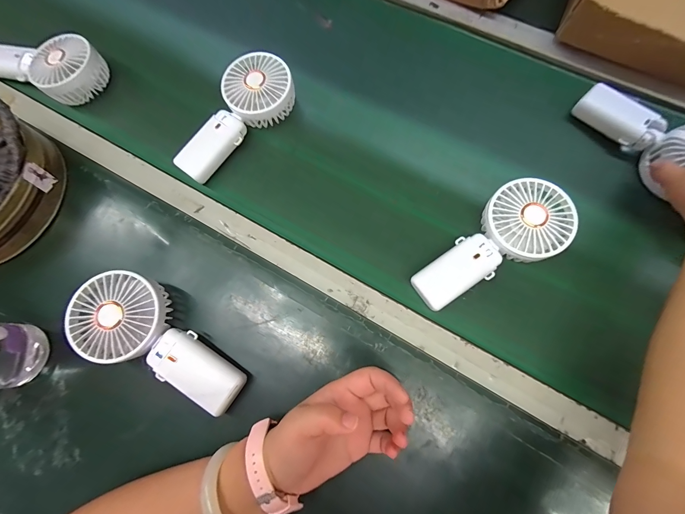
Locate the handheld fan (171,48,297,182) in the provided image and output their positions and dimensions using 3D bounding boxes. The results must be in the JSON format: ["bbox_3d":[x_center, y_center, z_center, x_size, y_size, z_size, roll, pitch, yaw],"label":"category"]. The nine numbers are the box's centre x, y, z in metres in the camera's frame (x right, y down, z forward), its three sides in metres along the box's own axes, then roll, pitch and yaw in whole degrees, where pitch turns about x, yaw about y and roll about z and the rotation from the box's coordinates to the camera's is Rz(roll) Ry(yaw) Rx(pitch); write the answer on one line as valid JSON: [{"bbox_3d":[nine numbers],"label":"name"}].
[{"bbox_3d":[-0.142,-0.180,0.400,0.081,0.039,0.180,39,79,12],"label":"handheld fan"}]

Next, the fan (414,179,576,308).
[{"bbox_3d":[0.159,-0.010,0.339,0.180,0.040,0.081,-34,75,-7],"label":"fan"}]

